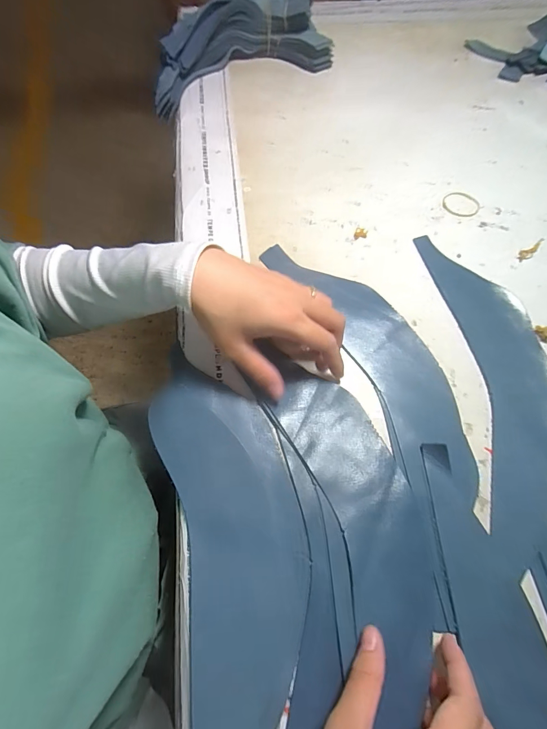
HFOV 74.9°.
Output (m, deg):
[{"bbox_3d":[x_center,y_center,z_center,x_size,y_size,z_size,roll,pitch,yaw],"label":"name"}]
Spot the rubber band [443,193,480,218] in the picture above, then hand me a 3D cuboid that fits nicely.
[{"bbox_3d":[0.208,-0.178,0.396,0.039,0.004,0.035,31,70,12],"label":"rubber band"}]

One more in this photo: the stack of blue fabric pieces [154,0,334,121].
[{"bbox_3d":[-0.051,-0.414,0.453,0.230,0.071,0.104,-19,68,-9],"label":"stack of blue fabric pieces"}]

